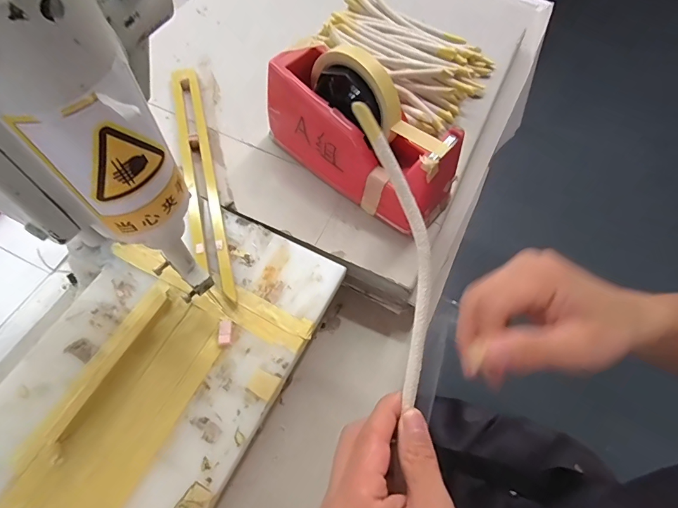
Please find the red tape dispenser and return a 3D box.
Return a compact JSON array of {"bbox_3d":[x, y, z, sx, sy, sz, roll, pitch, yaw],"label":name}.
[{"bbox_3d":[0.022,-0.116,0.379,0.197,0.121,0.068,38,66,16],"label":"red tape dispenser"}]

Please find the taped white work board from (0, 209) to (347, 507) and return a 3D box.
[{"bbox_3d":[-0.148,0.085,0.334,0.196,0.010,0.293,26,64,10],"label":"taped white work board"}]

